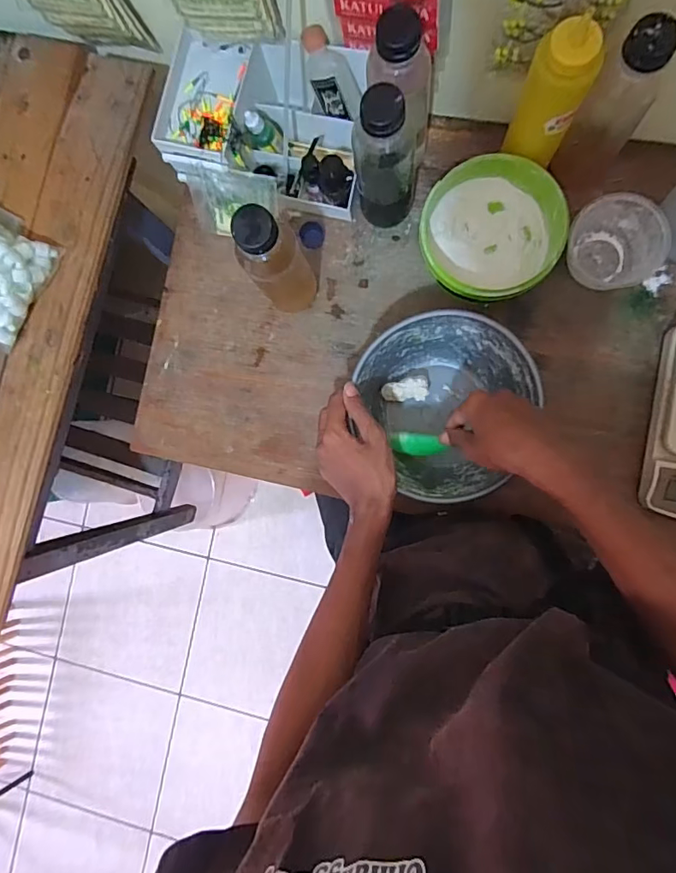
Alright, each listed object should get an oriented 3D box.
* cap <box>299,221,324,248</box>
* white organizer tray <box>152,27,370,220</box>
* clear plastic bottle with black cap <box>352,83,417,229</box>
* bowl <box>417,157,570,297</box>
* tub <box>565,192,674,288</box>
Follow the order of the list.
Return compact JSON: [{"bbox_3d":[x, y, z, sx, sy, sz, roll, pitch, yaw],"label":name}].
[{"bbox_3d":[-0.033,-0.254,0.624,0.030,0.016,0.027,-15,87,6],"label":"cap"},{"bbox_3d":[-0.082,-0.364,0.589,0.217,0.104,0.147,9,90,7],"label":"white organizer tray"},{"bbox_3d":[0.051,-0.291,0.525,0.063,0.193,0.056,3,89,7],"label":"clear plastic bottle with black cap"},{"bbox_3d":[0.175,-0.232,0.570,0.154,0.071,0.144,0,89,7],"label":"bowl"},{"bbox_3d":[0.312,-0.215,0.558,0.087,0.059,0.095,0,89,7],"label":"tub"}]

